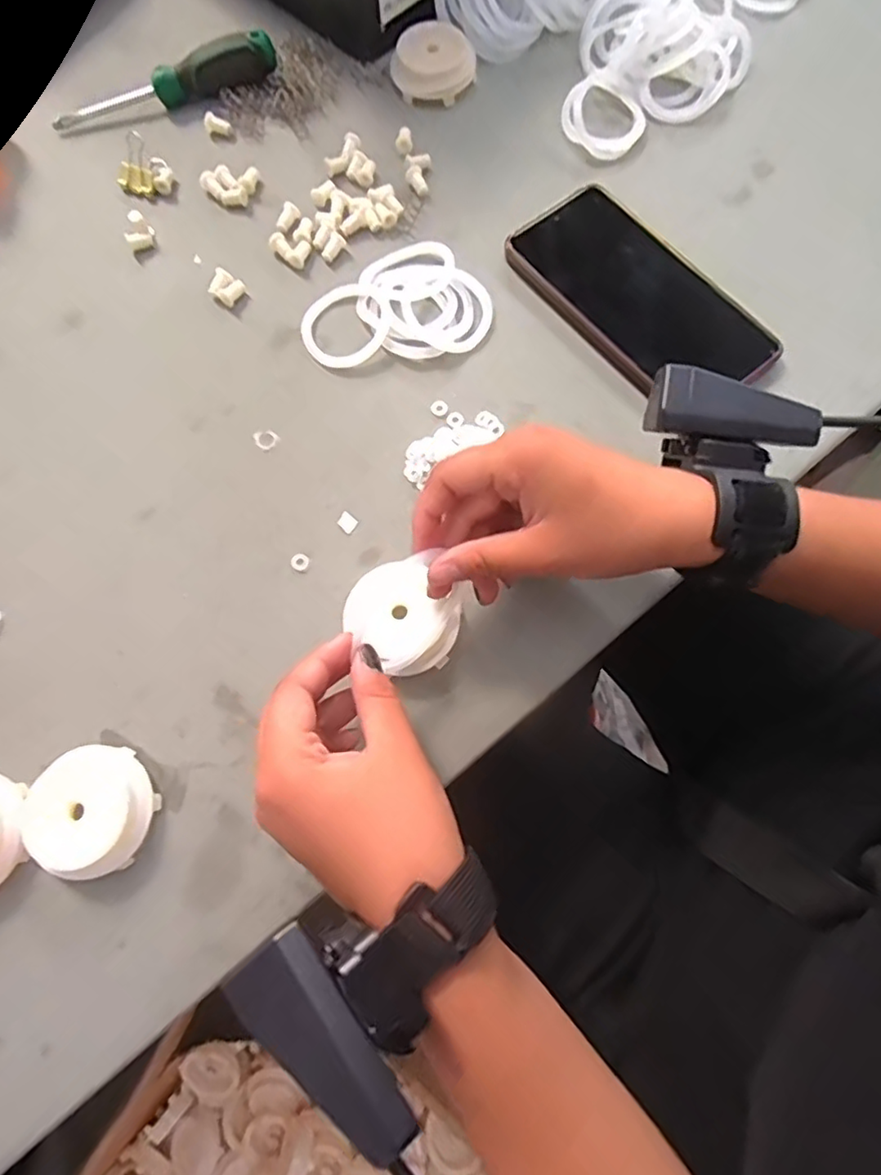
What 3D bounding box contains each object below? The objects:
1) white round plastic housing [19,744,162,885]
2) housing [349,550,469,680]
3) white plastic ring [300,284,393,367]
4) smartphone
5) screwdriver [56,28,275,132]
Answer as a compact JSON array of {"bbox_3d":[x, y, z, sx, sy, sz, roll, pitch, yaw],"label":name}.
[{"bbox_3d":[-0.165,0.106,0.290,0.052,0.021,0.056,-36,76,-8],"label":"white round plastic housing"},{"bbox_3d":[-0.017,0.014,0.310,0.058,0.019,0.056,-1,74,2],"label":"housing"},{"bbox_3d":[-0.058,-0.161,0.372,0.054,0.012,0.050,-1,74,2],"label":"white plastic ring"},{"bbox_3d":[0.120,-0.178,0.371,0.083,0.012,0.164,-38,76,-9],"label":"smartphone"},{"bbox_3d":[-0.193,-0.351,0.423,0.158,0.026,0.024,-13,74,-2],"label":"screwdriver"}]

